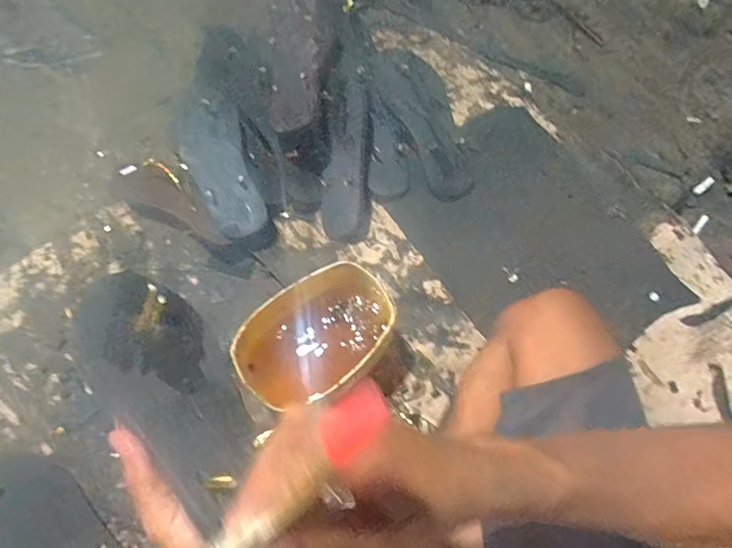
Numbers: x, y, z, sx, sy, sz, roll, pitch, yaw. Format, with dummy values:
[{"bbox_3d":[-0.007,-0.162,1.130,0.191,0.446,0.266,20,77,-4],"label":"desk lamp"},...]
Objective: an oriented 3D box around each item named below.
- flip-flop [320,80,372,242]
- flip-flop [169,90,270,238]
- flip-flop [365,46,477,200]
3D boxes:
[{"bbox_3d":[-0.025,-0.173,0.711,0.074,0.047,0.248,6,87,2],"label":"flip-flop"},{"bbox_3d":[-0.218,-0.164,0.684,0.101,0.042,0.239,-20,70,-9],"label":"flip-flop"},{"bbox_3d":[0.095,-0.240,0.739,0.100,0.023,0.256,-23,85,-11],"label":"flip-flop"}]

